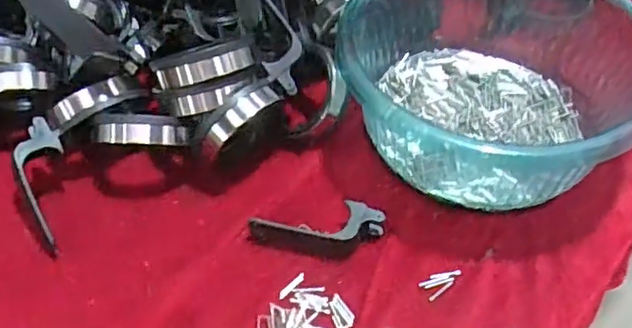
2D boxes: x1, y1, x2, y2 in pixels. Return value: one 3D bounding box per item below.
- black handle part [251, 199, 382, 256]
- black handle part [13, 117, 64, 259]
[{"bbox_3d":[0.001,0.042,0.409,0.087,0.025,0.026,-3,51,-4],"label":"black handle part"},{"bbox_3d":[-0.181,0.014,0.411,0.026,0.020,0.092,-6,77,-7],"label":"black handle part"}]

